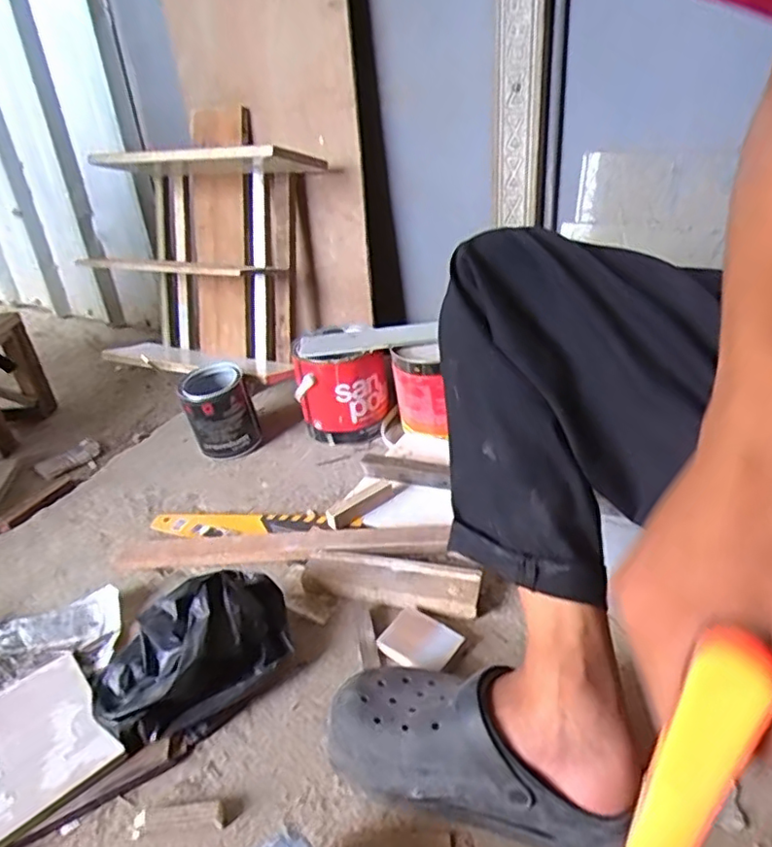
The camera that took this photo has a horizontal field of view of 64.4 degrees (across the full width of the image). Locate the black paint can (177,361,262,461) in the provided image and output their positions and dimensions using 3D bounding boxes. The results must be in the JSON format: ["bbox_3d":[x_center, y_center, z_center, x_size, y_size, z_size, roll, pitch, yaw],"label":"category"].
[{"bbox_3d":[-0.279,-0.014,1.040,0.110,0.130,0.127,-16,33,-15],"label":"black paint can"}]

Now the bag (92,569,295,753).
[{"bbox_3d":[-0.196,0.234,0.631,0.198,0.102,0.126,-20,34,-22],"label":"bag"}]

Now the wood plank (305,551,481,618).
[{"bbox_3d":[0.004,0.190,0.736,0.211,0.029,0.057,4,33,17],"label":"wood plank"}]

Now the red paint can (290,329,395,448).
[{"bbox_3d":[-0.070,-0.065,1.057,0.147,0.157,0.147,11,35,26],"label":"red paint can"}]

